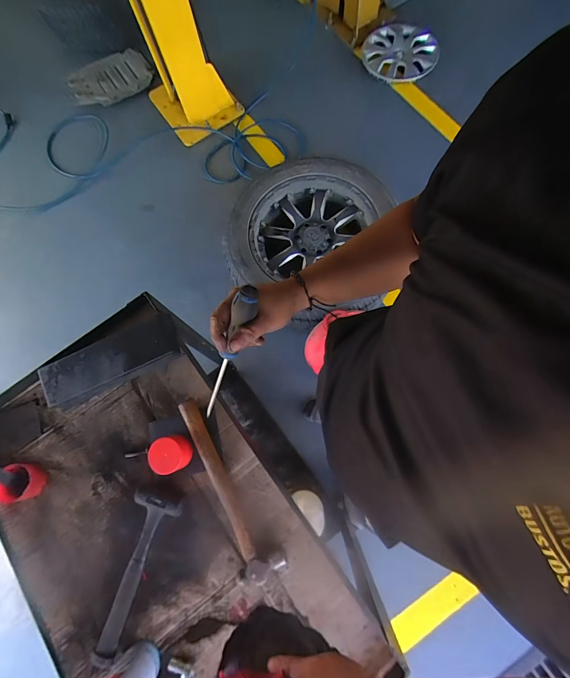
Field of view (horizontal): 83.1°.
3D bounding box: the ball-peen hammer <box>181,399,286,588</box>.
[{"bbox_3d":[-0.108,0.266,0.591,0.079,0.027,0.336,-27,74,-4],"label":"ball-peen hammer"}]

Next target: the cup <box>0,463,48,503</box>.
[{"bbox_3d":[-0.493,0.268,0.601,0.075,0.040,0.065,-3,74,4],"label":"cup"}]

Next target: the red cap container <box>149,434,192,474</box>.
[{"bbox_3d":[-0.217,0.218,0.610,0.068,0.050,0.066,-1,74,4],"label":"red cap container"}]

